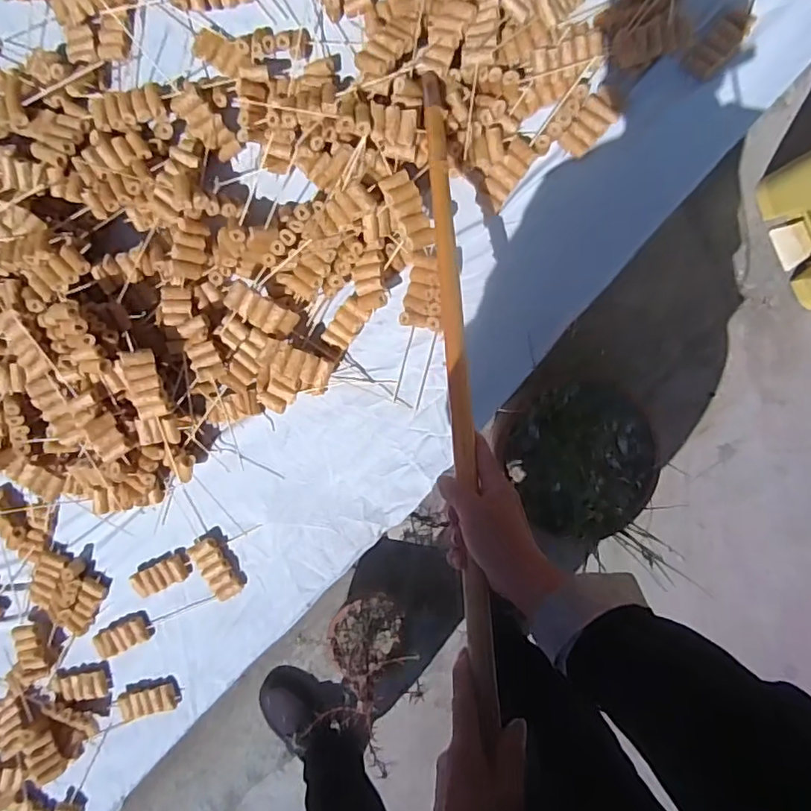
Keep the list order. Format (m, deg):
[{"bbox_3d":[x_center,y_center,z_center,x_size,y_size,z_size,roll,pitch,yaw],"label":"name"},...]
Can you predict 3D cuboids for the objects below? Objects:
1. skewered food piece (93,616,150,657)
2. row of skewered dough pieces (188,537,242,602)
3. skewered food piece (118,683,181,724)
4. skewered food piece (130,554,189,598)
[{"bbox_3d":[-0.445,0.362,0.887,0.094,0.020,0.042,-25,92,6],"label":"skewered food piece"},{"bbox_3d":[-0.289,0.250,0.865,0.042,0.012,0.096,-32,91,-10],"label":"row of skewered dough pieces"},{"bbox_3d":[-0.405,0.466,0.894,0.100,0.019,0.040,-17,93,6],"label":"skewered food piece"},{"bbox_3d":[-0.375,0.262,0.872,0.091,0.018,0.040,-26,92,7],"label":"skewered food piece"}]

